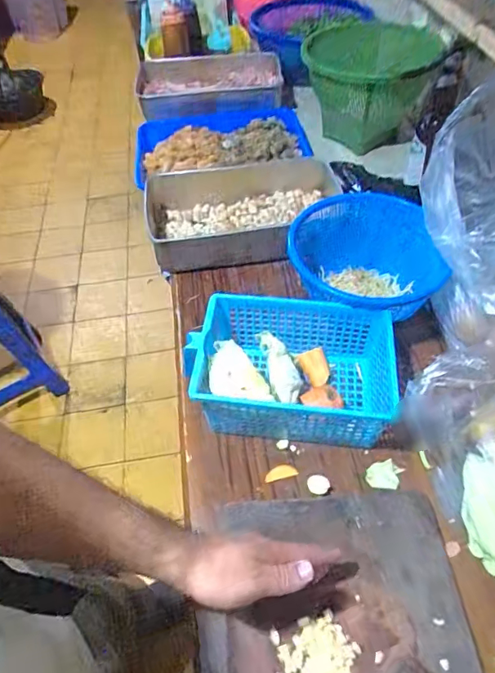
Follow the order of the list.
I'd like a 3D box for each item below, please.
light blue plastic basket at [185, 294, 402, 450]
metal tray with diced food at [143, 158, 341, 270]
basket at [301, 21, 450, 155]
[{"bbox_3d":[0.059,0.045,0.620,0.251,0.106,0.165,3,52,6],"label":"light blue plastic basket"},{"bbox_3d":[-0.010,-0.217,0.842,0.342,0.091,0.219,-3,52,1],"label":"metal tray with diced food"},{"bbox_3d":[0.268,-0.594,1.057,0.265,0.179,0.344,6,52,8],"label":"basket"}]

